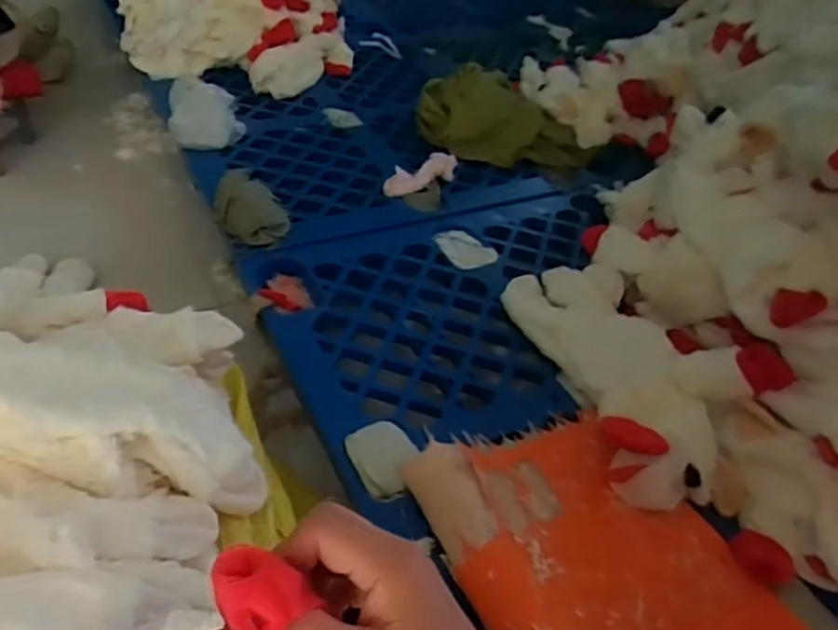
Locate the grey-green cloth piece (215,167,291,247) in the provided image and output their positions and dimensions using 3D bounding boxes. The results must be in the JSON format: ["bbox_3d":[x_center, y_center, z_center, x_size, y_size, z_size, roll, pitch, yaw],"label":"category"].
[{"bbox_3d":[-0.367,-0.243,1.440,0.152,0.098,0.174,-5,42,-14],"label":"grey-green cloth piece"}]

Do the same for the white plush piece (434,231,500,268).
[{"bbox_3d":[0.107,-0.151,1.524,0.161,0.036,0.085,21,43,16],"label":"white plush piece"}]

